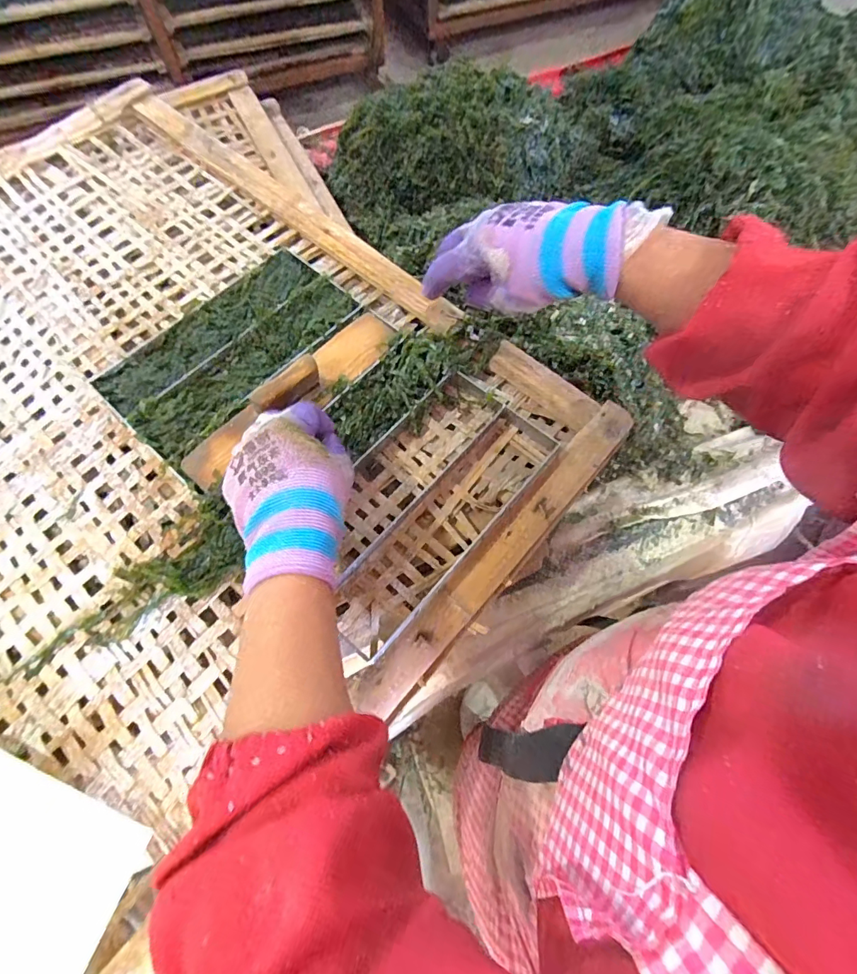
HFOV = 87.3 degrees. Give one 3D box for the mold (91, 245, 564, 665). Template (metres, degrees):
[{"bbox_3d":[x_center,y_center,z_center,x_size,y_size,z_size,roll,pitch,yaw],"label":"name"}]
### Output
[{"bbox_3d":[-0.093,-0.075,0.410,0.366,0.024,0.256,40,74,15],"label":"mold"}]

